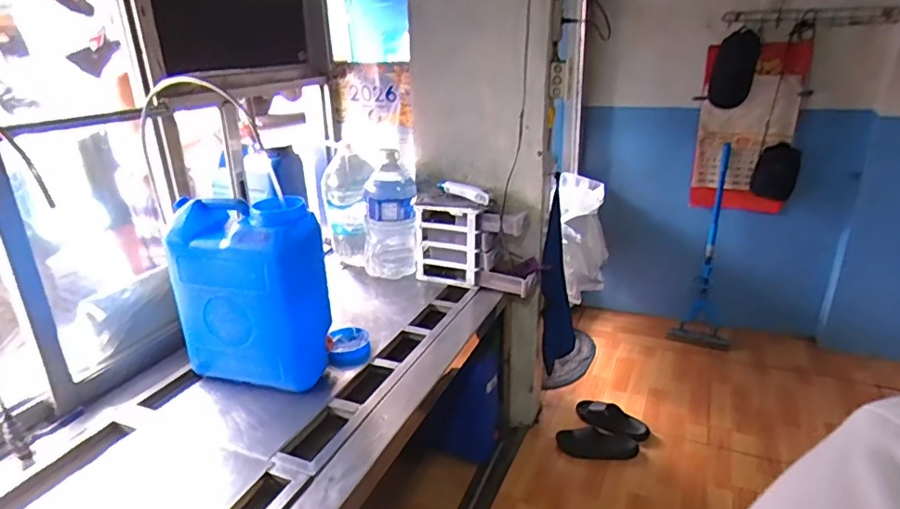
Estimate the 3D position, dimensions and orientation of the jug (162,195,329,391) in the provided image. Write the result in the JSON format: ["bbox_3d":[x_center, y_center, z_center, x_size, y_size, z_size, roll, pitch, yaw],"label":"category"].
[{"bbox_3d":[-0.430,0.088,1.218,0.302,0.406,0.168,8,24,22],"label":"jug"}]

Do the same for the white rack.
[{"bbox_3d":[-0.011,-0.025,1.697,0.219,0.253,0.070,12,26,31],"label":"white rack"}]

